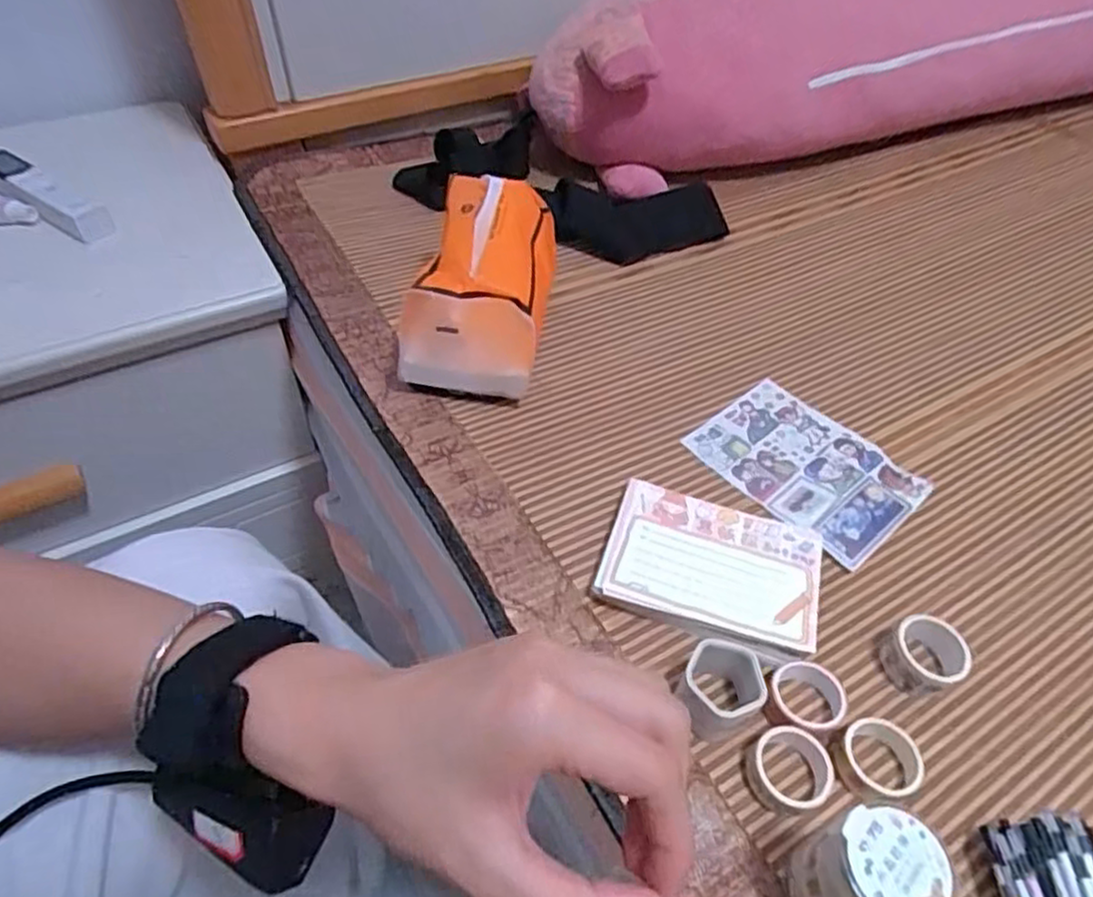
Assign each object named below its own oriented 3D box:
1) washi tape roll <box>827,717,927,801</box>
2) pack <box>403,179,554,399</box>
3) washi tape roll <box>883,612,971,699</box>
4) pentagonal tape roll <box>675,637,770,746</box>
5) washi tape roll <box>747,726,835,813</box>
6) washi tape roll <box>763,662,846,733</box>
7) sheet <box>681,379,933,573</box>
[{"bbox_3d":[0.158,0.150,0.342,0.038,0.018,0.037,1,48,-2],"label":"washi tape roll"},{"bbox_3d":[-0.046,-0.117,0.495,0.095,0.097,0.133,4,48,1],"label":"pack"},{"bbox_3d":[0.200,0.111,0.377,0.037,0.025,0.036,1,48,-2],"label":"washi tape roll"},{"bbox_3d":[0.086,0.118,0.351,0.044,0.032,0.038,-32,57,-27],"label":"pentagonal tape roll"},{"bbox_3d":[0.115,0.153,0.336,0.036,0.014,0.035,1,48,-2],"label":"washi tape roll"},{"bbox_3d":[0.131,0.127,0.360,0.040,0.019,0.039,1,48,-2],"label":"washi tape roll"},{"bbox_3d":[0.175,0.010,0.476,0.101,0.011,0.134,-31,57,-27],"label":"sheet"}]

